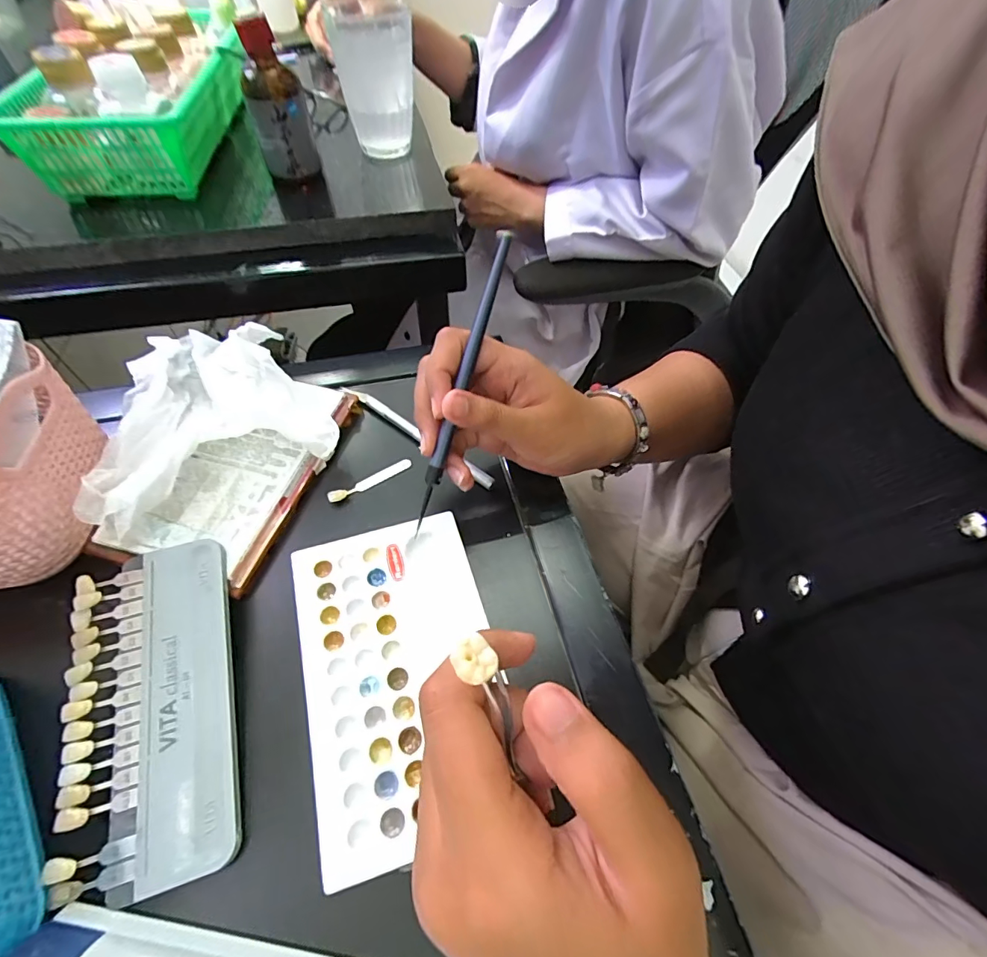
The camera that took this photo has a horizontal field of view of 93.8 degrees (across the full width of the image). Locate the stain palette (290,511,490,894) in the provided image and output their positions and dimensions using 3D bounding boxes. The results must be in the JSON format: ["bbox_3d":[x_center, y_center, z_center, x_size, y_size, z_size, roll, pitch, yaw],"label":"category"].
[{"bbox_3d":[-0.046,0.092,0.230,0.092,0.008,0.148,-14,57,-13],"label":"stain palette"}]

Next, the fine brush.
[{"bbox_3d":[-0.017,-0.045,0.236,0.007,0.005,0.152,20,98,11],"label":"fine brush"}]

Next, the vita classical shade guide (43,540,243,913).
[{"bbox_3d":[-0.157,0.099,0.209,0.066,0.012,0.142,-14,57,-13],"label":"vita classical shade guide"}]

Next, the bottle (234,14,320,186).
[{"bbox_3d":[-0.164,-0.280,0.357,0.044,0.084,0.038,-14,57,-12],"label":"bottle"}]

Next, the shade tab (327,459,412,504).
[{"bbox_3d":[-0.079,0.001,0.299,0.056,0.008,0.007,-28,61,-21],"label":"shade tab"}]

